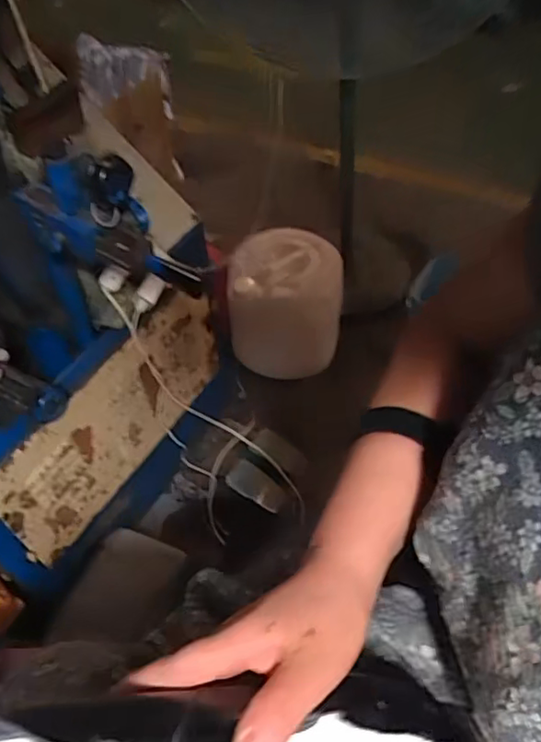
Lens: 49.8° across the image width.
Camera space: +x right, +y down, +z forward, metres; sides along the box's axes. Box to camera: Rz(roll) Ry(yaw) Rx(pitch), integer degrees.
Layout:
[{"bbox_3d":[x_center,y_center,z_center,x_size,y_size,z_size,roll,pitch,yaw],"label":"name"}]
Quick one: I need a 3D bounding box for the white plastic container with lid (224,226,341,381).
[{"bbox_3d":[0.045,-0.161,1.598,0.291,0.333,0.296,2,51,5],"label":"white plastic container with lid"}]

